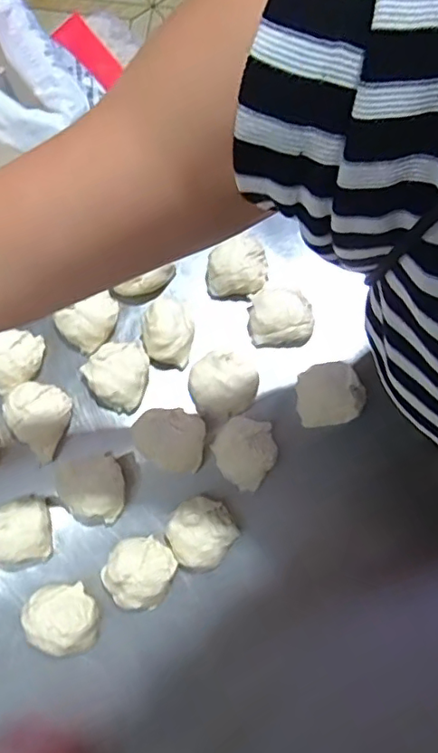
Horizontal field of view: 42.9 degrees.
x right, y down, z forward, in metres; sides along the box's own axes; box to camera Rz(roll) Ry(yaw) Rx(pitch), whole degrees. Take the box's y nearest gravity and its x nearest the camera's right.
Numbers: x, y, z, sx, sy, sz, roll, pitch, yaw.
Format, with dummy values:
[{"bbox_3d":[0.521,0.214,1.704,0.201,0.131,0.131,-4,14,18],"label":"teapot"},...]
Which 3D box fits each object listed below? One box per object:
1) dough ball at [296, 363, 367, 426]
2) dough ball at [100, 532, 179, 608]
[{"bbox_3d":[0.121,0.019,0.608,0.068,0.031,0.067,0,77,1],"label":"dough ball"},{"bbox_3d":[-0.082,0.200,0.573,0.066,0.053,0.071,0,77,1],"label":"dough ball"}]

